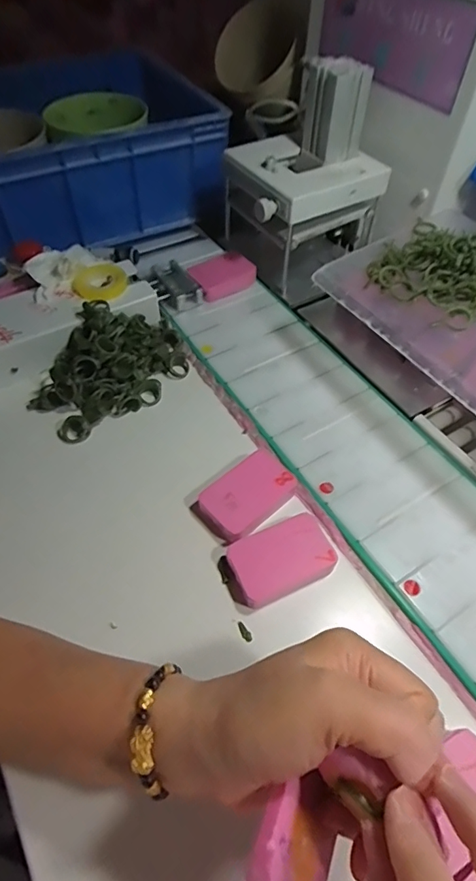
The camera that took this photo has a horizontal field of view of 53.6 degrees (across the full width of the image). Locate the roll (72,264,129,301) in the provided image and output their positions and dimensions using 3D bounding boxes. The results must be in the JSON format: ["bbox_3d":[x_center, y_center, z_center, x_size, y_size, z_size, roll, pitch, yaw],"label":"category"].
[{"bbox_3d":[-0.136,-0.159,0.473,0.052,0.014,0.052,1,54,-1],"label":"roll"}]

